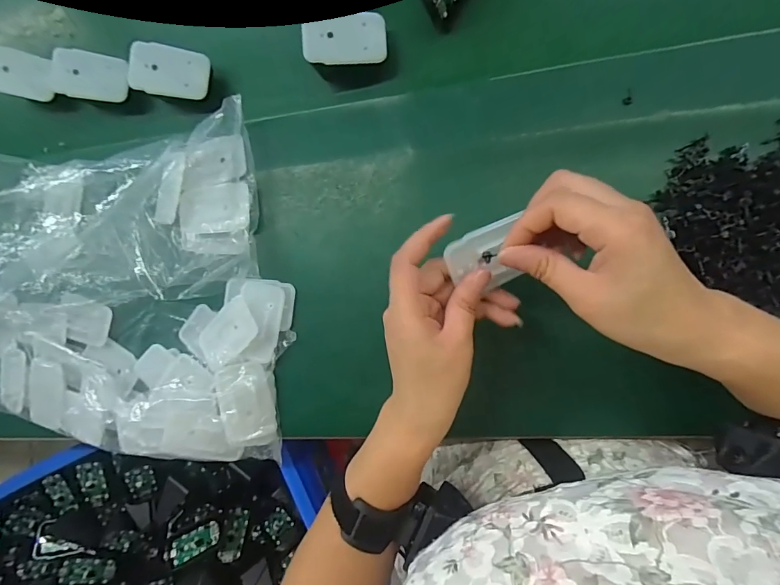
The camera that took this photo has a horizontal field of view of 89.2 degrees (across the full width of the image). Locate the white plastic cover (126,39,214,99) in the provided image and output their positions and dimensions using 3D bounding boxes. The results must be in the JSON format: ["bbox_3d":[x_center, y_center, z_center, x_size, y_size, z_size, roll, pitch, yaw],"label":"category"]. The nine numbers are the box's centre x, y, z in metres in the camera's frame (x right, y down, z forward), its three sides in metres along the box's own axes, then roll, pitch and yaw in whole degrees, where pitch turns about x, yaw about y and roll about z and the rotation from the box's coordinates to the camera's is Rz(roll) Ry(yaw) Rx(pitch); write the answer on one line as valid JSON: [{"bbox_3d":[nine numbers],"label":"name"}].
[{"bbox_3d":[-0.199,-0.201,0.358,0.066,0.005,0.044,6,92,-11],"label":"white plastic cover"}]

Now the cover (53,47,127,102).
[{"bbox_3d":[-0.284,-0.206,0.375,0.062,0.010,0.042,3,96,-18],"label":"cover"}]

